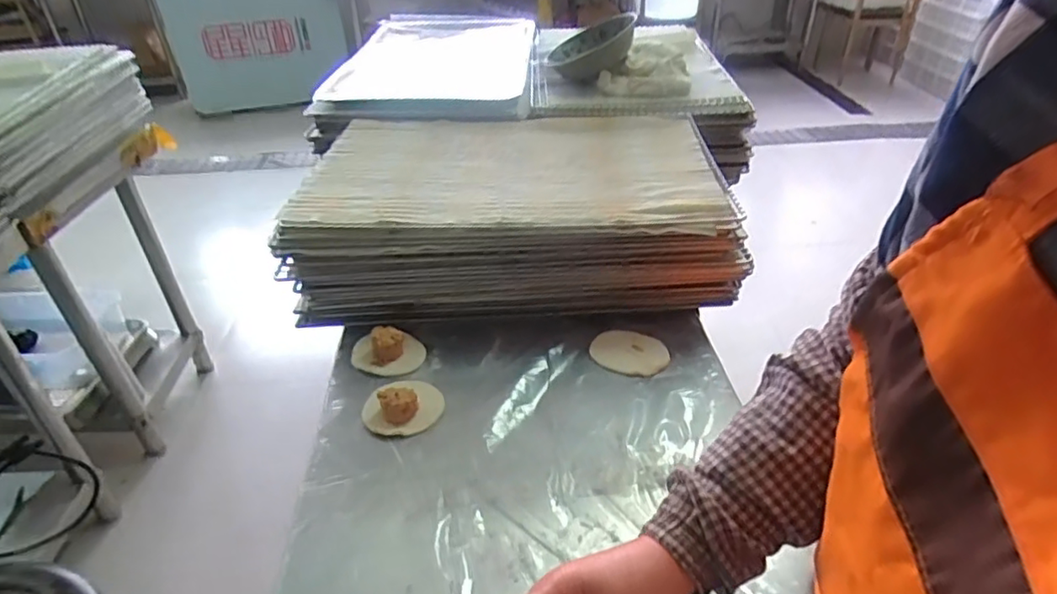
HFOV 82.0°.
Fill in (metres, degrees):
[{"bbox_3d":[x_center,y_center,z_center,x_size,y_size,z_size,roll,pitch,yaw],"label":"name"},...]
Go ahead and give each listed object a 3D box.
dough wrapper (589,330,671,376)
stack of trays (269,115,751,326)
[{"bbox_3d":[0.129,0.070,0.779,0.097,0.005,0.073,12,44,13],"label":"dough wrapper"},{"bbox_3d":[-0.023,-0.147,0.972,0.616,0.161,0.423,-3,36,-1],"label":"stack of trays"}]

